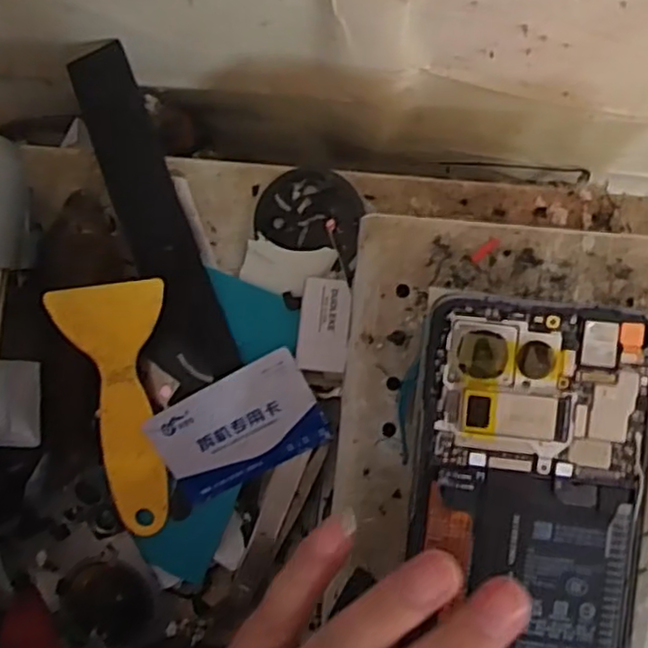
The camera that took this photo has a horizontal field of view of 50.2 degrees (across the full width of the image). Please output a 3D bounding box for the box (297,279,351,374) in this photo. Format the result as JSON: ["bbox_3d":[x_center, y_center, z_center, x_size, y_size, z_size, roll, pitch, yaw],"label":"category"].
[{"bbox_3d":[0.001,0.001,0.356,0.025,0.014,0.046,5,91,5],"label":"box"}]

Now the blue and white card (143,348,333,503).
[{"bbox_3d":[-0.044,0.054,0.355,0.084,0.004,0.051,-28,96,6],"label":"blue and white card"}]

